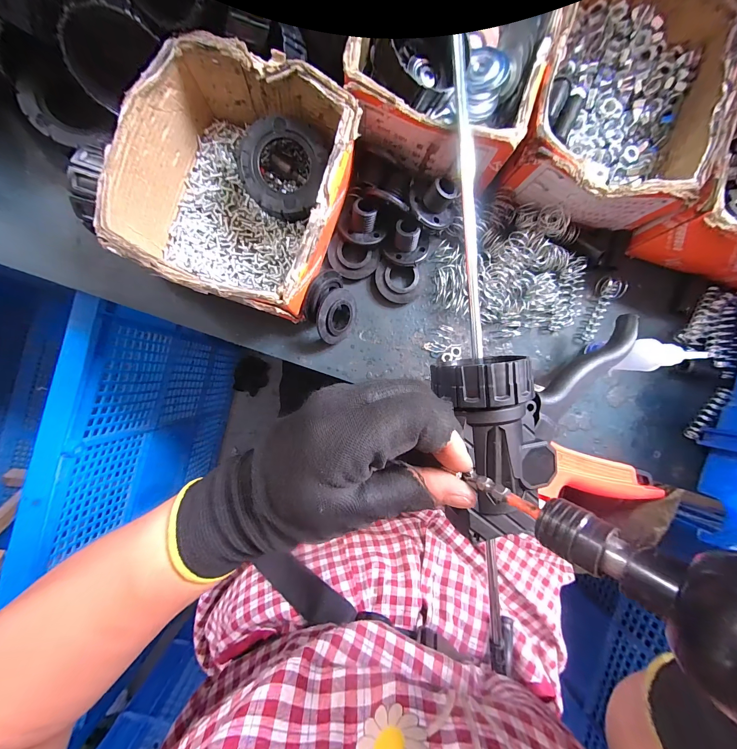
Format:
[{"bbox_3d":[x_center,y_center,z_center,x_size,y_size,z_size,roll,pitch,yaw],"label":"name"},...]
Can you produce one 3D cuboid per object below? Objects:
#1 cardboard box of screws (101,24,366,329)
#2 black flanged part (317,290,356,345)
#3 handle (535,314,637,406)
[{"bbox_3d":[-0.097,-0.138,0.251,0.143,0.079,0.162,19,88,-3],"label":"cardboard box of screws"},{"bbox_3d":[-0.026,-0.049,0.273,0.009,0.050,0.046,21,98,30],"label":"black flanged part"},{"bbox_3d":[0.177,-0.009,0.253,0.110,0.026,0.020,-37,92,-3],"label":"handle"}]

